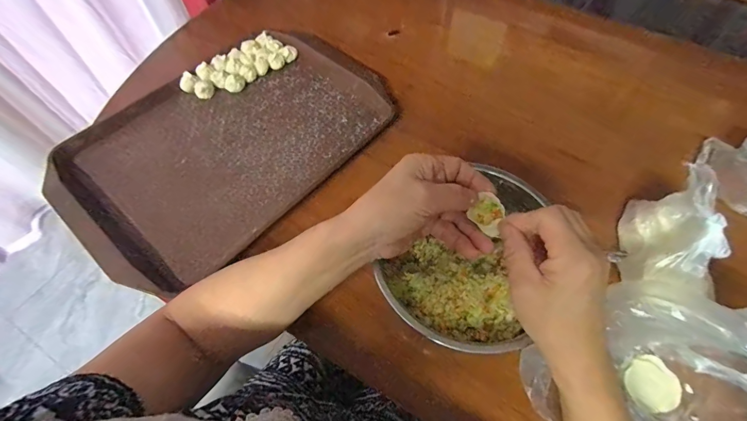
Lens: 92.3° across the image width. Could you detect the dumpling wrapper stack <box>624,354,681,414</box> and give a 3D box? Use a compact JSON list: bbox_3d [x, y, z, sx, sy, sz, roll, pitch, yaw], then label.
[{"bbox_3d":[0.269,0.168,0.344,0.053,0.007,0.046,-27,64,-15],"label":"dumpling wrapper stack"}]

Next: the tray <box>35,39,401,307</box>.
[{"bbox_3d":[-0.192,-0.105,0.506,0.297,0.025,0.438,39,67,20],"label":"tray"}]

